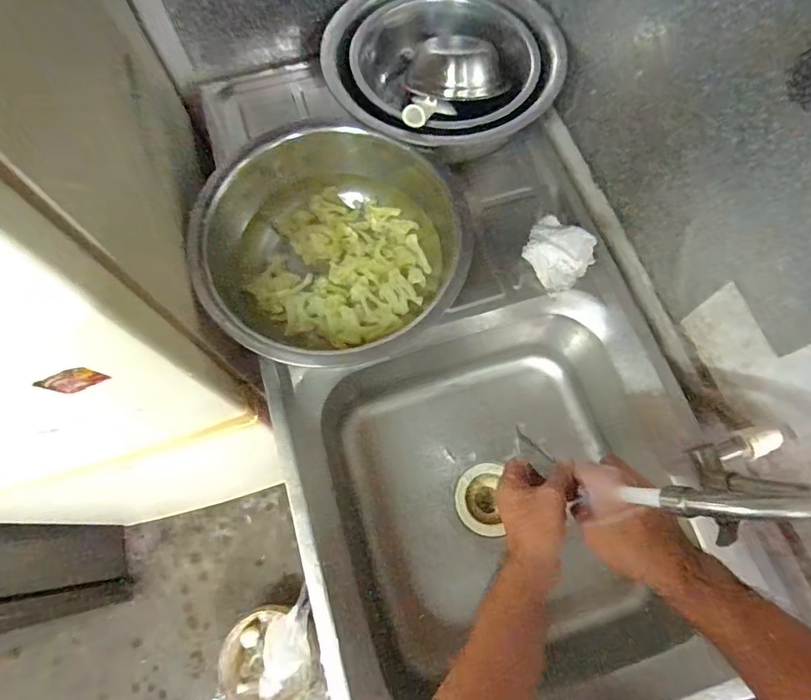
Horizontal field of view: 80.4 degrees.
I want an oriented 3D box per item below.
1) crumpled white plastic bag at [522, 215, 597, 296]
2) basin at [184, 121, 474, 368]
[{"bbox_3d":[0.202,-0.135,0.643,0.069,0.056,0.101,-32,73,-10],"label":"crumpled white plastic bag"},{"bbox_3d":[-0.112,-0.143,0.618,0.294,0.091,0.298,0,70,1],"label":"basin"}]

